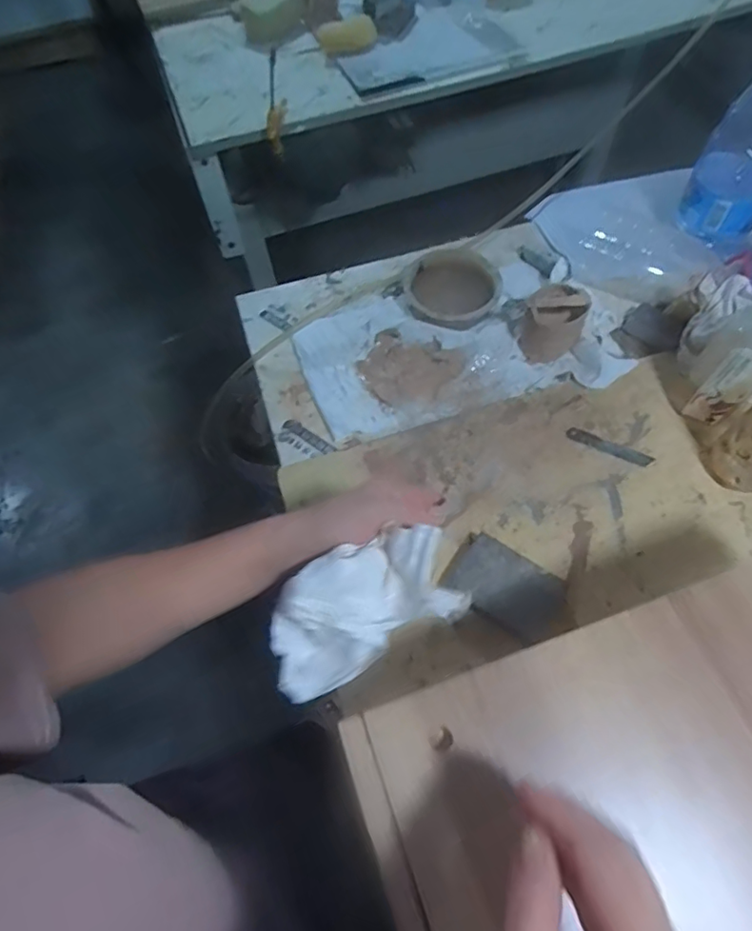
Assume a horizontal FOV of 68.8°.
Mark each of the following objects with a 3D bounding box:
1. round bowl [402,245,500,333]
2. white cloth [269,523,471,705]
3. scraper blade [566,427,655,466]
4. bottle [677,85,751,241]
[{"bbox_3d":[0.100,-0.233,0.719,0.111,0.032,0.116,-1,63,2],"label":"round bowl"},{"bbox_3d":[-0.014,0.102,0.395,0.138,0.067,0.076,-26,65,-10],"label":"white cloth"},{"bbox_3d":[0.262,-0.021,0.618,0.095,0.004,0.016,22,66,13],"label":"scraper blade"},{"bbox_3d":[0.451,-0.371,0.670,0.081,0.222,0.083,-9,61,-2],"label":"bottle"}]

